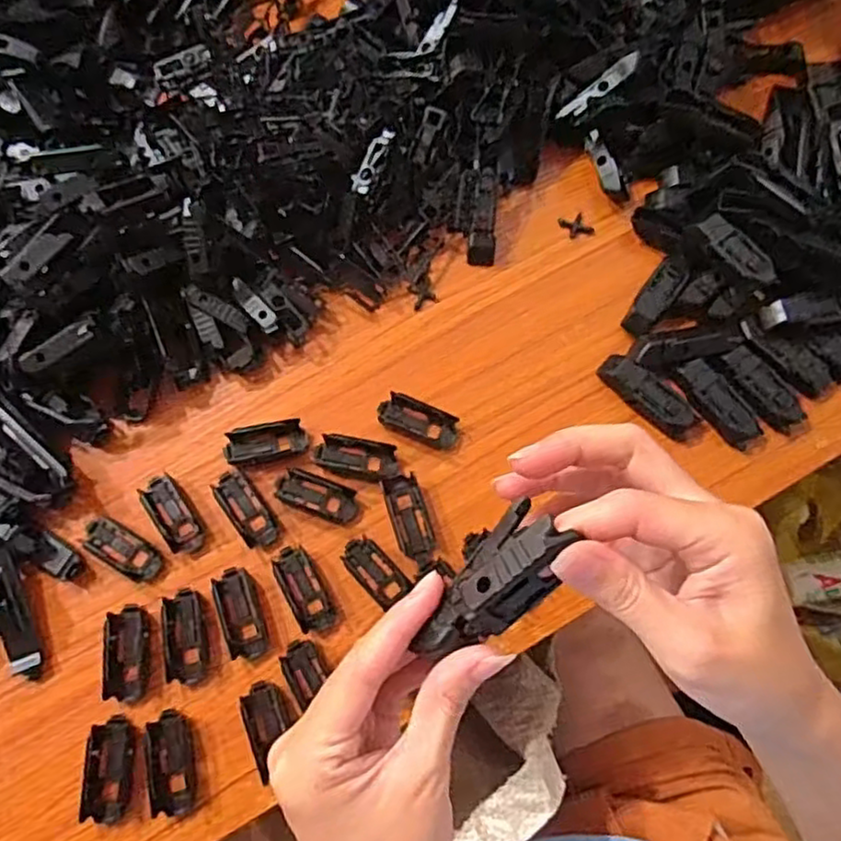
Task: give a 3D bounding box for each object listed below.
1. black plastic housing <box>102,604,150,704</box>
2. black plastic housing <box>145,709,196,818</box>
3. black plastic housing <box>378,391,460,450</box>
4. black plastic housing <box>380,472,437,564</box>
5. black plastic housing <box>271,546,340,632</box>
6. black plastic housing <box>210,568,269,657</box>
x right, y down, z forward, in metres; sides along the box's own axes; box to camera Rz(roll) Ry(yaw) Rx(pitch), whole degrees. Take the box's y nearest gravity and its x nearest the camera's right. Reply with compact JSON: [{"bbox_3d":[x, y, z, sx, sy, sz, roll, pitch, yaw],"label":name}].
[{"bbox_3d":[-0.162,0.128,0.376,0.022,0.006,0.050,-5,73,-2],"label":"black plastic housing"},{"bbox_3d":[-0.133,0.181,0.361,0.022,0.007,0.051,-11,73,-4],"label":"black plastic housing"},{"bbox_3d":[-0.001,0.000,0.418,0.051,0.011,0.021,21,74,5],"label":"black plastic housing"},{"bbox_3d":[-0.006,0.057,0.401,0.022,0.009,0.052,-16,74,-6],"label":"black plastic housing"},{"bbox_3d":[-0.066,0.094,0.389,0.021,0.009,0.051,-29,76,-9],"label":"black plastic housing"},{"bbox_3d":[-0.101,0.108,0.383,0.022,0.007,0.049,-16,74,-6],"label":"black plastic housing"}]

